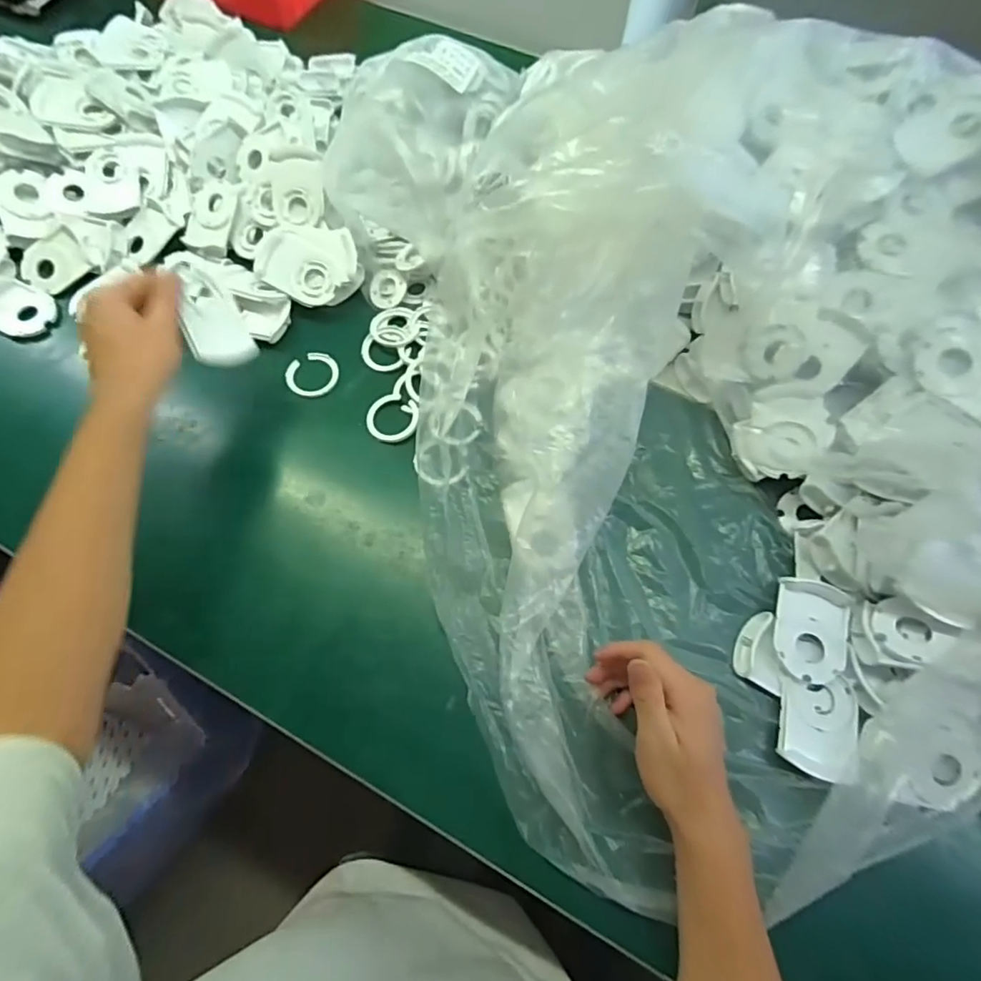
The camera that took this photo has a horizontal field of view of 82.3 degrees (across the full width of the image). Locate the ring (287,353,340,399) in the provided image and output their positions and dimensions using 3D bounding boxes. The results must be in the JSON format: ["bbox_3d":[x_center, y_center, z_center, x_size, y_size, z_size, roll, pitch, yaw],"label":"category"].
[{"bbox_3d":[-0.184,-0.121,0.579,0.054,0.004,0.051,0,65,-1],"label":"ring"}]

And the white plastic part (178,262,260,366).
[{"bbox_3d":[-0.247,-0.152,0.491,0.011,0.088,0.058,-10,23,36],"label":"white plastic part"}]

